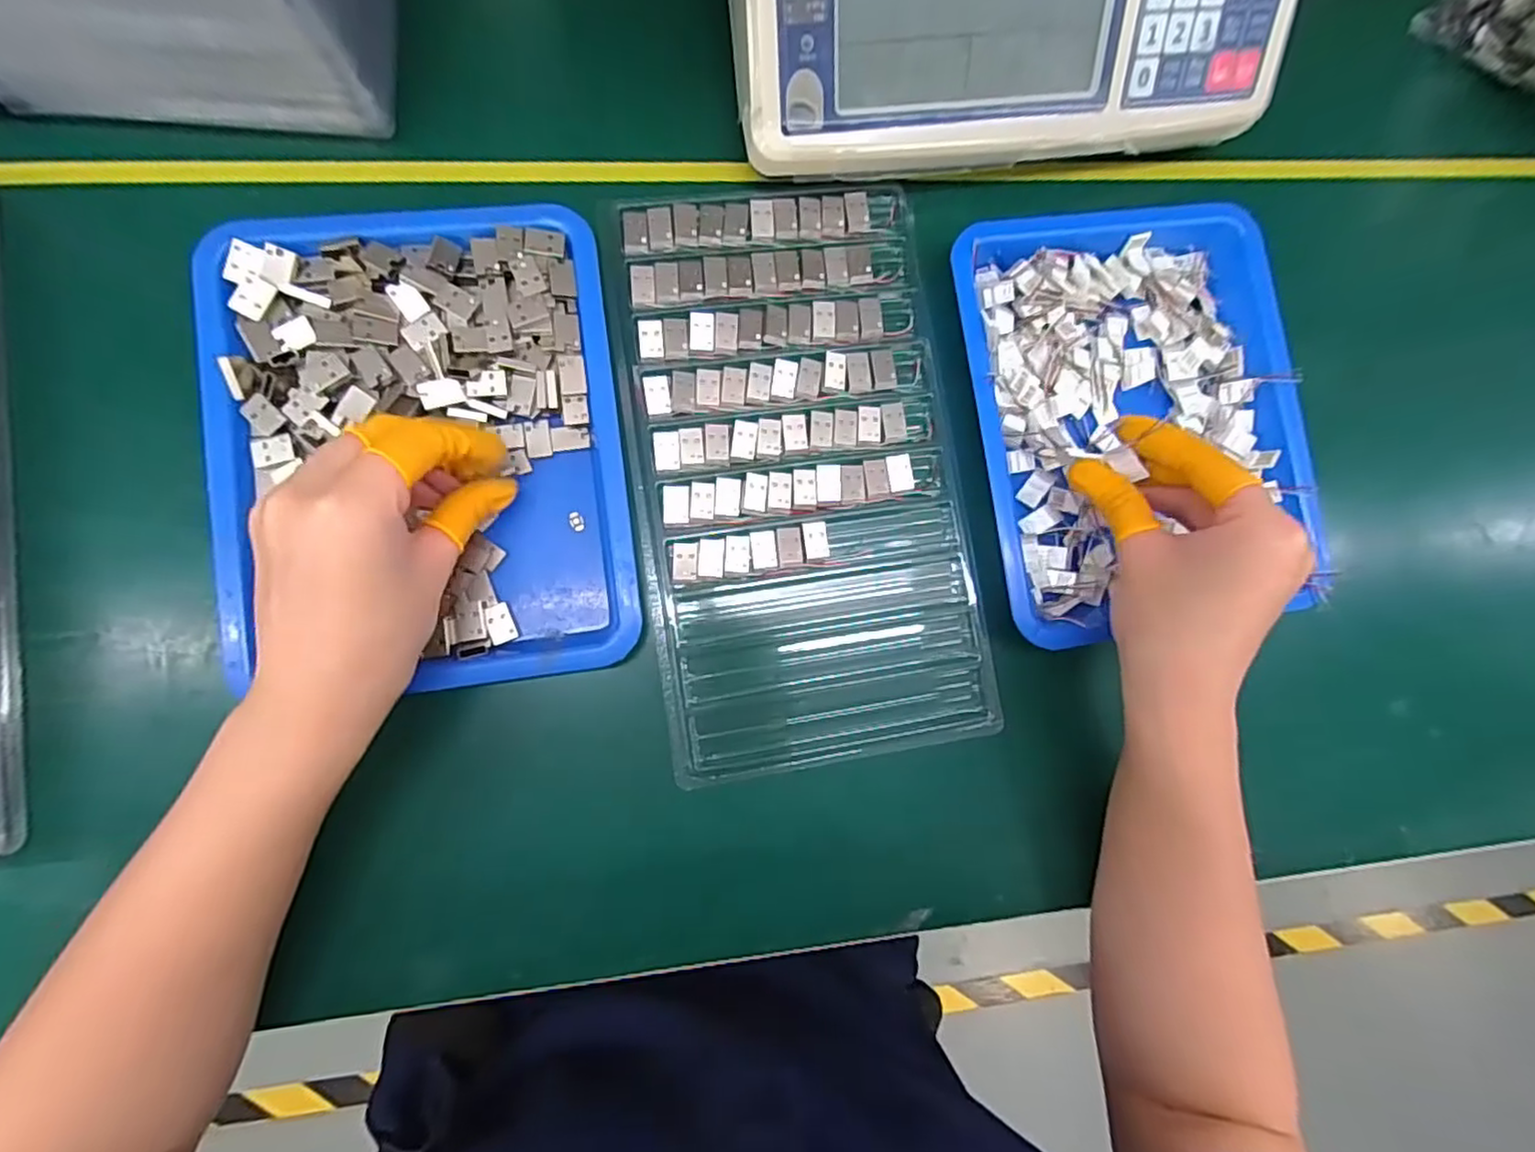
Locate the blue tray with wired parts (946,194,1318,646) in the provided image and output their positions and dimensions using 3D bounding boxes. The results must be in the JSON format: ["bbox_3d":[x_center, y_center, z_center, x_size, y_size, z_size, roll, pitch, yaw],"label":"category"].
[{"bbox_3d":[0.189,-0.083,0.339,0.167,0.033,0.214,-8,88,-6],"label":"blue tray with wired parts"}]

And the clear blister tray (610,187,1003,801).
[{"bbox_3d":[0.016,-0.051,0.331,0.156,0.012,0.287,-9,89,-6],"label":"clear blister tray"}]

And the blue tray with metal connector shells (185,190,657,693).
[{"bbox_3d":[-0.155,-0.061,0.302,0.171,0.024,0.219,-7,88,-6],"label":"blue tray with metal connector shells"}]

